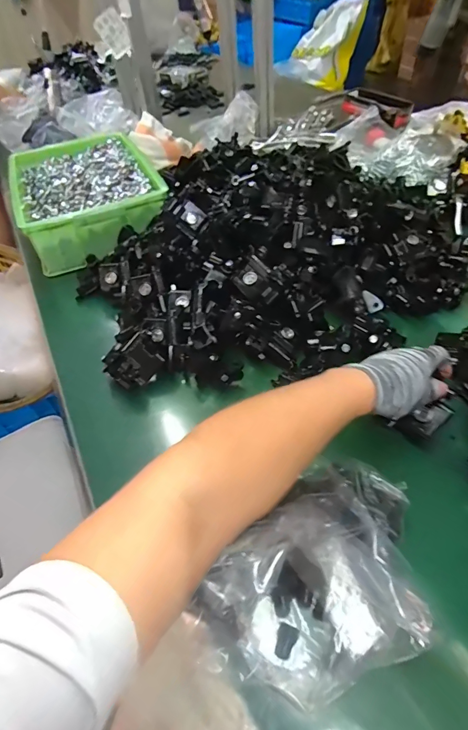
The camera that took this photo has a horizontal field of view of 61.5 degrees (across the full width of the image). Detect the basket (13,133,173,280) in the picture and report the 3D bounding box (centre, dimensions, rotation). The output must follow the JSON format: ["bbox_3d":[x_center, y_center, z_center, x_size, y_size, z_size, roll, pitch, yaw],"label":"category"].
[{"bbox_3d":[-0.338,-0.395,0.908,0.298,0.106,0.442,-23,50,-14],"label":"basket"}]

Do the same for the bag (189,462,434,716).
[{"bbox_3d":[0.082,0.187,0.344,0.231,0.104,0.155,-30,52,-19],"label":"bag"}]

